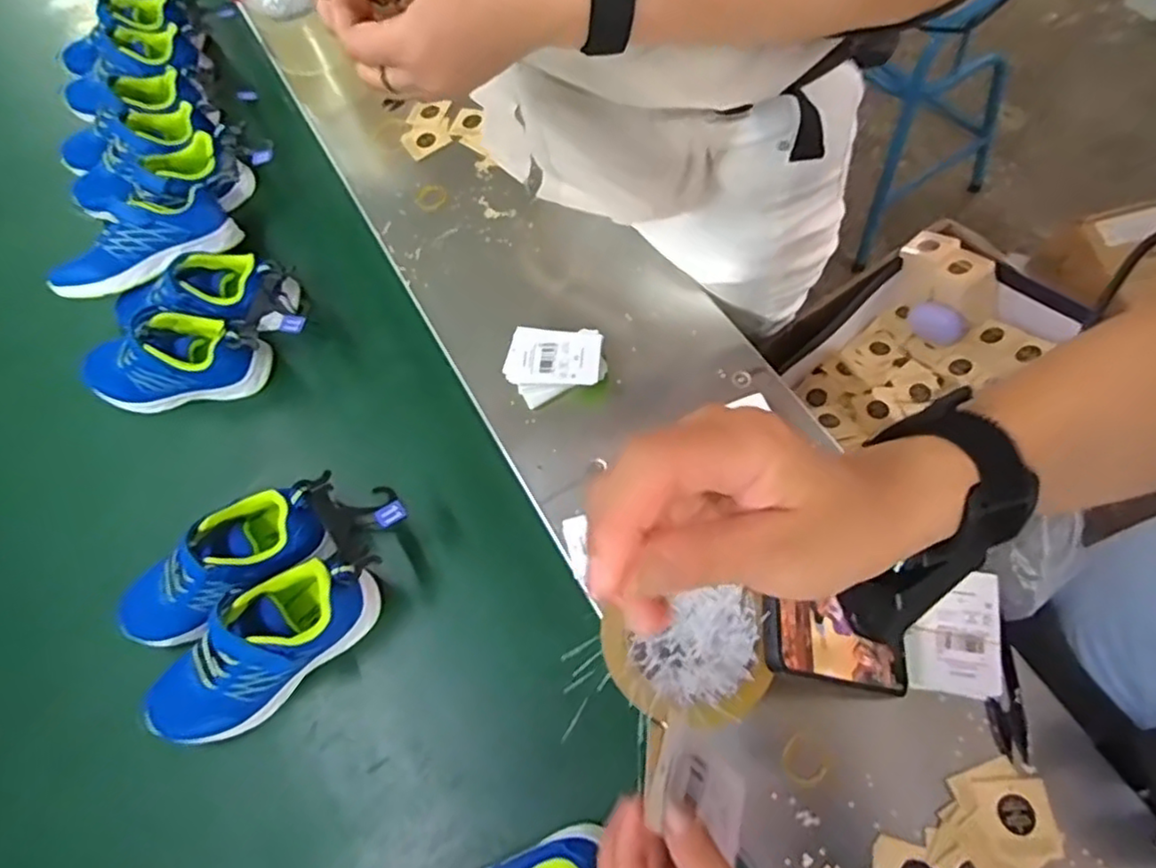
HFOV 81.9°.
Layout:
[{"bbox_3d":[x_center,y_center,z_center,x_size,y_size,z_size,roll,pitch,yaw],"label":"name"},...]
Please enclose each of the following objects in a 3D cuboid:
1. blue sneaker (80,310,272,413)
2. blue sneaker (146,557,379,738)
[{"bbox_3d":[-0.414,-0.073,0.679,0.192,0.065,0.081,-9,64,0],"label":"blue sneaker"},{"bbox_3d":[-0.256,0.175,0.537,0.192,0.074,0.077,-41,69,-15],"label":"blue sneaker"}]

